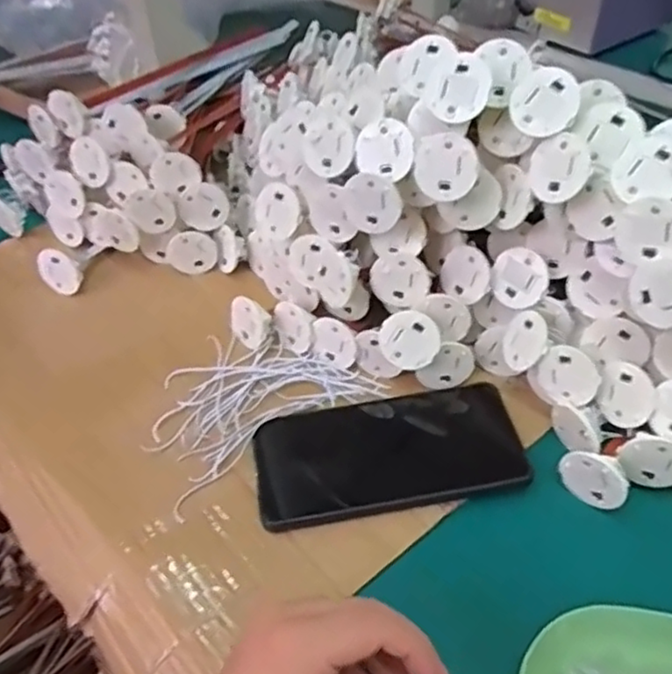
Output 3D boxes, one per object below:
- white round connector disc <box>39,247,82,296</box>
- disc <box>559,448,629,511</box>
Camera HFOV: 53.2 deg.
[{"bbox_3d":[-0.218,-0.051,0.529,0.027,0.043,0.007,-15,39,8],"label":"white round connector disc"},{"bbox_3d":[0.151,0.080,0.389,0.038,0.030,0.018,32,54,29],"label":"disc"}]

